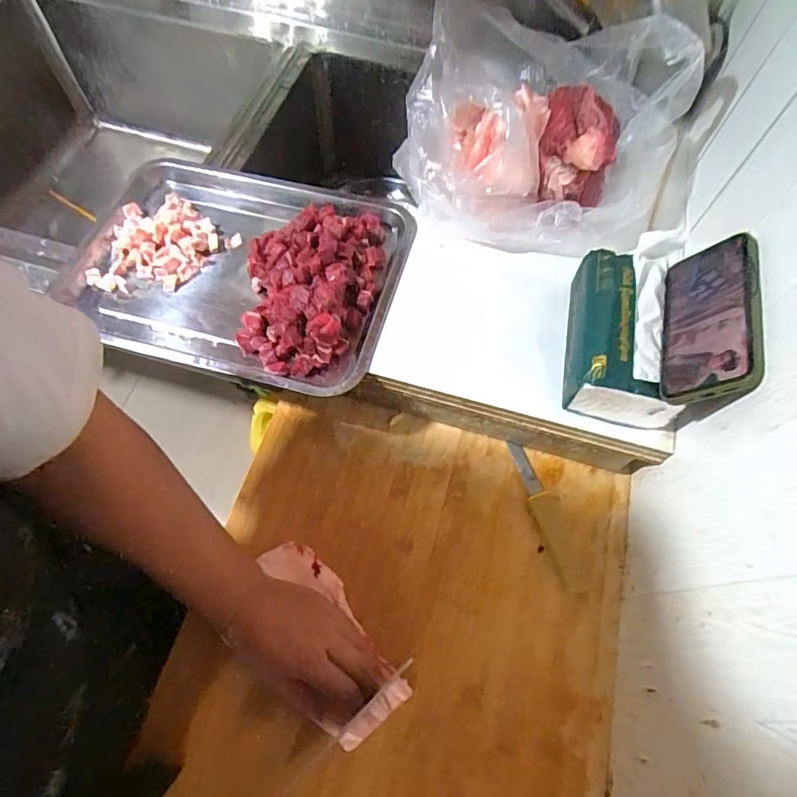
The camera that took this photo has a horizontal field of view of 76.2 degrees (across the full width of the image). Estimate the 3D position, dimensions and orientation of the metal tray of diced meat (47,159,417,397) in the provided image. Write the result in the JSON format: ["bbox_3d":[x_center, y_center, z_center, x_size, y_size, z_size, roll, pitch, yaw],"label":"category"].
[{"bbox_3d":[-0.182,-0.148,0.552,0.365,0.058,0.260,14,64,5],"label":"metal tray of diced meat"}]

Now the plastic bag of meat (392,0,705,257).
[{"bbox_3d":[0.149,-0.291,0.539,0.271,0.136,0.221,21,65,8],"label":"plastic bag of meat"}]

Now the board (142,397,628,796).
[{"bbox_3d":[-0.010,0.274,0.436,0.374,0.030,0.549,14,64,5],"label":"board"}]

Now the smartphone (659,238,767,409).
[{"bbox_3d":[0.252,-0.064,0.412,0.010,0.077,0.141,26,63,-20],"label":"smartphone"}]

